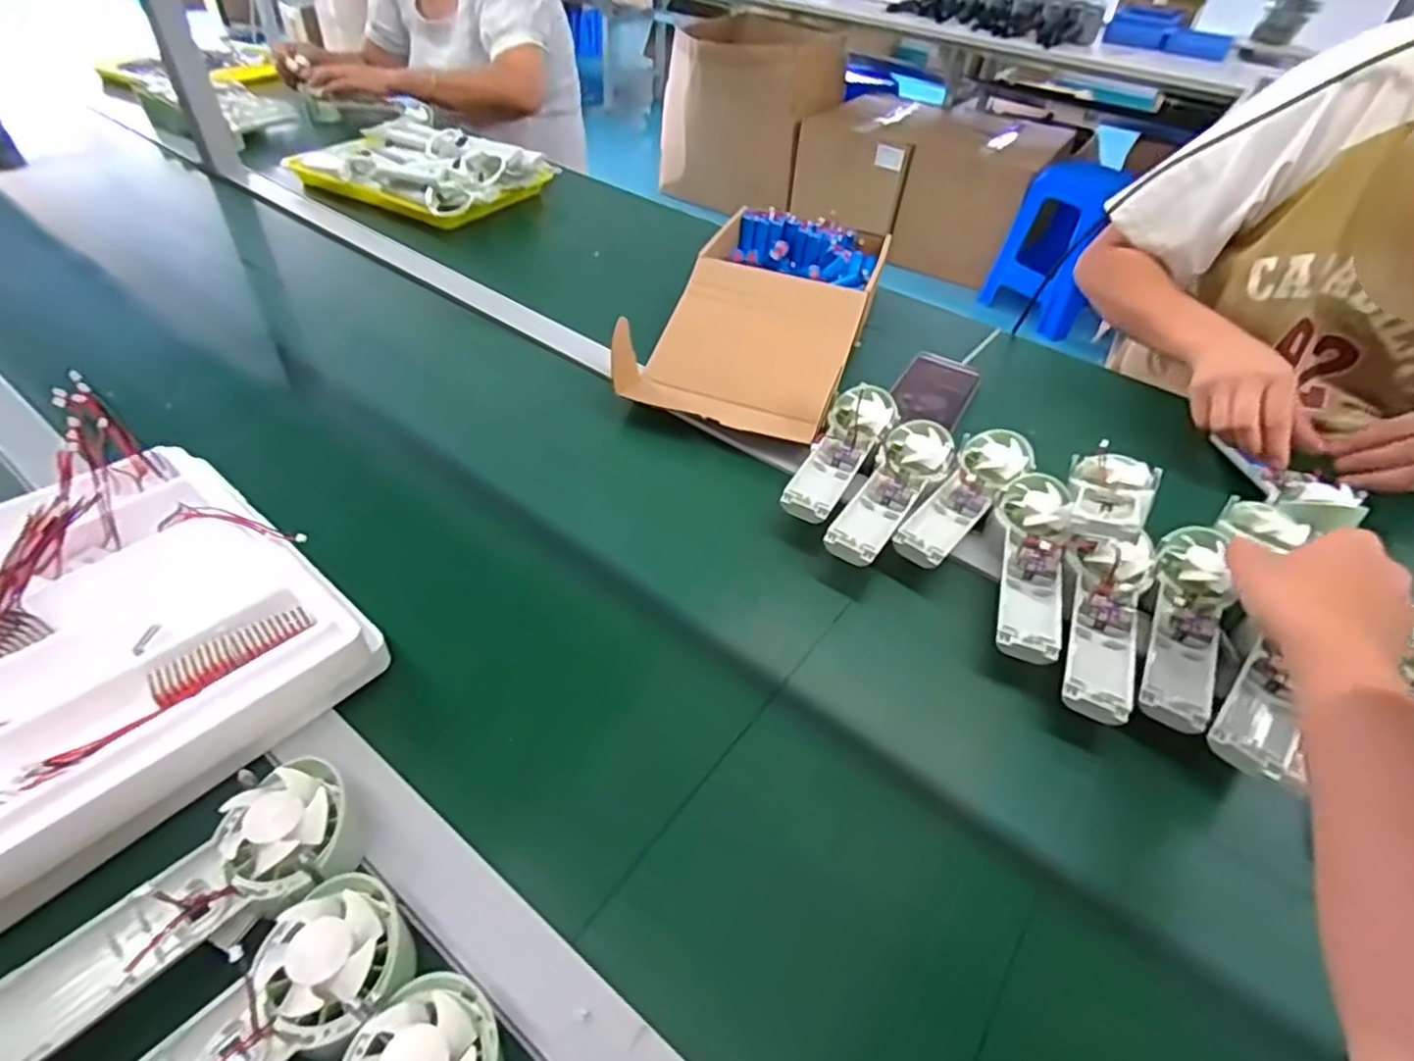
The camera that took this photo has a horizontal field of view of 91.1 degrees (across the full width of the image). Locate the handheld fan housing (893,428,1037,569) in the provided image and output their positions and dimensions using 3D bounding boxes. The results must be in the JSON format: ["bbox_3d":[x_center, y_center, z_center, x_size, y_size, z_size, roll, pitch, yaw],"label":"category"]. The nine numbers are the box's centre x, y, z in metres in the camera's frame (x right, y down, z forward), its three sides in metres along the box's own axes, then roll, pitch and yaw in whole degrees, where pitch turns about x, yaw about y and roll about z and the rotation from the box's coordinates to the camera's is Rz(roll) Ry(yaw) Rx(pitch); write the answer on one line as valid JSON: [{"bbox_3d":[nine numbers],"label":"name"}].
[{"bbox_3d":[0.220,-0.031,0.588,0.059,0.031,0.179,31,50,23],"label":"handheld fan housing"}]

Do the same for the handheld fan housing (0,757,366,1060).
[{"bbox_3d":[-0.253,0.178,0.322,0.174,0.034,0.062,-28,54,-29],"label":"handheld fan housing"}]

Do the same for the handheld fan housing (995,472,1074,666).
[{"bbox_3d":[0.252,0.023,0.532,0.051,0.032,0.175,15,45,10],"label":"handheld fan housing"}]

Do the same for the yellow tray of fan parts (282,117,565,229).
[{"bbox_3d":[-0.423,-0.558,1.054,0.340,0.078,0.234,20,47,15],"label":"yellow tray of fan parts"}]

